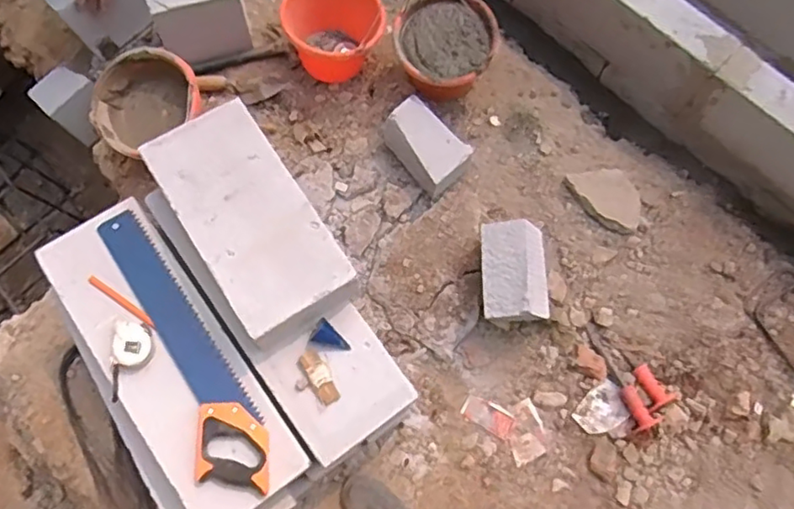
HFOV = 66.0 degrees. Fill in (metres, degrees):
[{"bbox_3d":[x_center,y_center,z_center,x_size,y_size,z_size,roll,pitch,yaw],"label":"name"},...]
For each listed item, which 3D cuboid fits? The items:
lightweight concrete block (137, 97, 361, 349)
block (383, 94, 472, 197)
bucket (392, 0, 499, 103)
[{"bbox_3d":[-0.256,-0.061,1.067,0.205,0.093,0.404,-32,75,-5],"label":"lightweight concrete block"},{"bbox_3d":[0.060,-0.252,1.418,0.129,0.105,0.209,-43,77,-9],"label":"block"},{"bbox_3d":[0.111,-0.490,1.456,0.233,0.148,0.229,-1,74,2],"label":"bucket"}]

